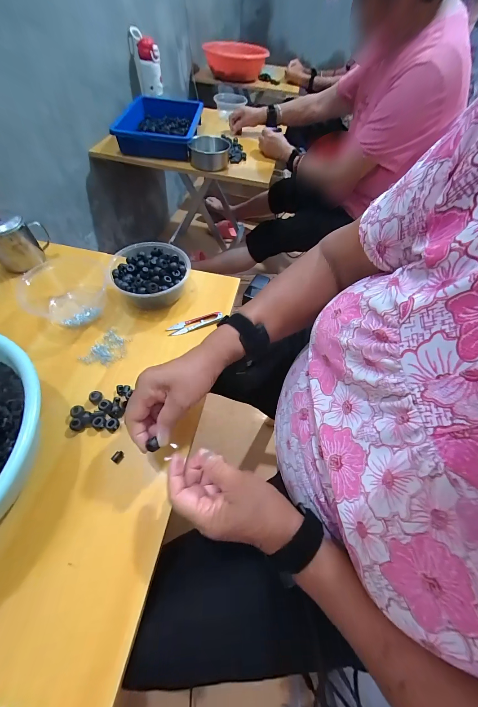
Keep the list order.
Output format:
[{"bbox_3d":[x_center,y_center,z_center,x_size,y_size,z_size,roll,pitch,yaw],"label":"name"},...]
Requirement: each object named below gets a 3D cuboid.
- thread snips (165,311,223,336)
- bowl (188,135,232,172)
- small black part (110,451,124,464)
[{"bbox_3d":[-0.080,-0.056,0.468,0.101,0.011,0.023,-19,61,-15],"label":"thread snips"},{"bbox_3d":[-0.094,-0.640,0.824,0.128,0.058,0.134,2,57,-3],"label":"bowl"},{"bbox_3d":[-0.159,0.135,0.339,0.012,0.007,0.015,29,60,14],"label":"small black part"}]

